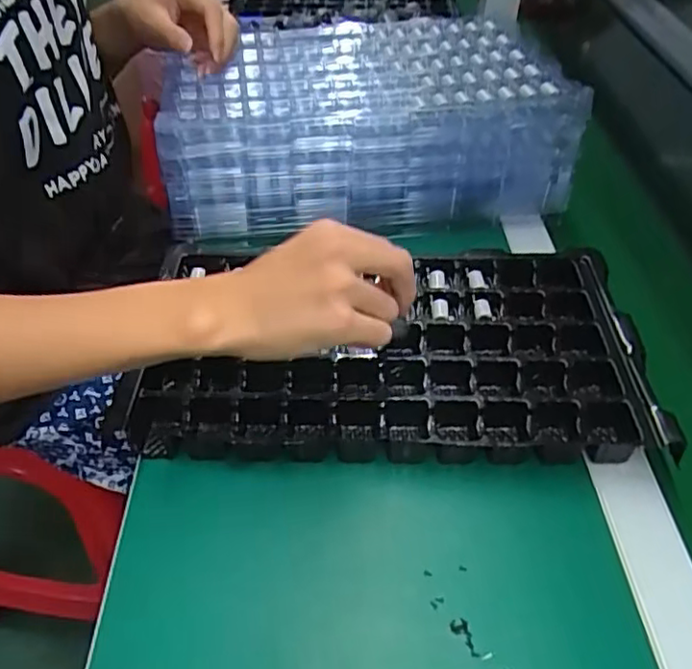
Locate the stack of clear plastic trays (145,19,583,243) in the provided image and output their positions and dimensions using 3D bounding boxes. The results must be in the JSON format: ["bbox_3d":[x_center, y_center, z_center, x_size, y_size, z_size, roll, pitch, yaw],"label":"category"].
[{"bbox_3d":[0.011,-0.220,0.667,0.373,0.111,0.235,-8,43,-6],"label":"stack of clear plastic trays"}]

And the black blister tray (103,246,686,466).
[{"bbox_3d":[0.029,0.005,0.492,0.365,0.053,0.201,8,41,-1],"label":"black blister tray"}]

